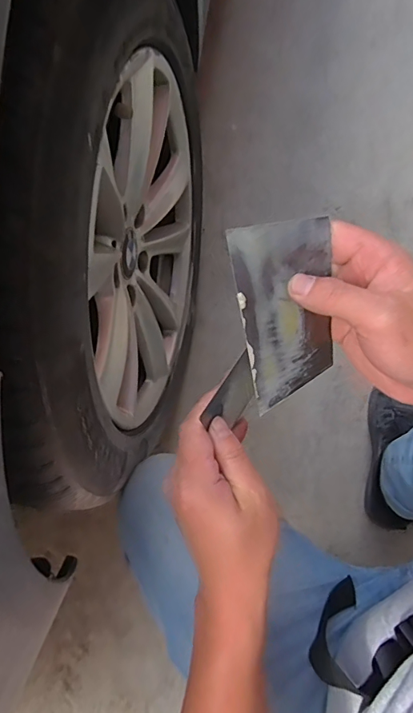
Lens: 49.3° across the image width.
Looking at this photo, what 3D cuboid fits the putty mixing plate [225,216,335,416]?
[{"bbox_3d":[0.055,-0.028,0.299,0.073,0.138,0.004,-30,41,-19],"label":"putty mixing plate"}]

